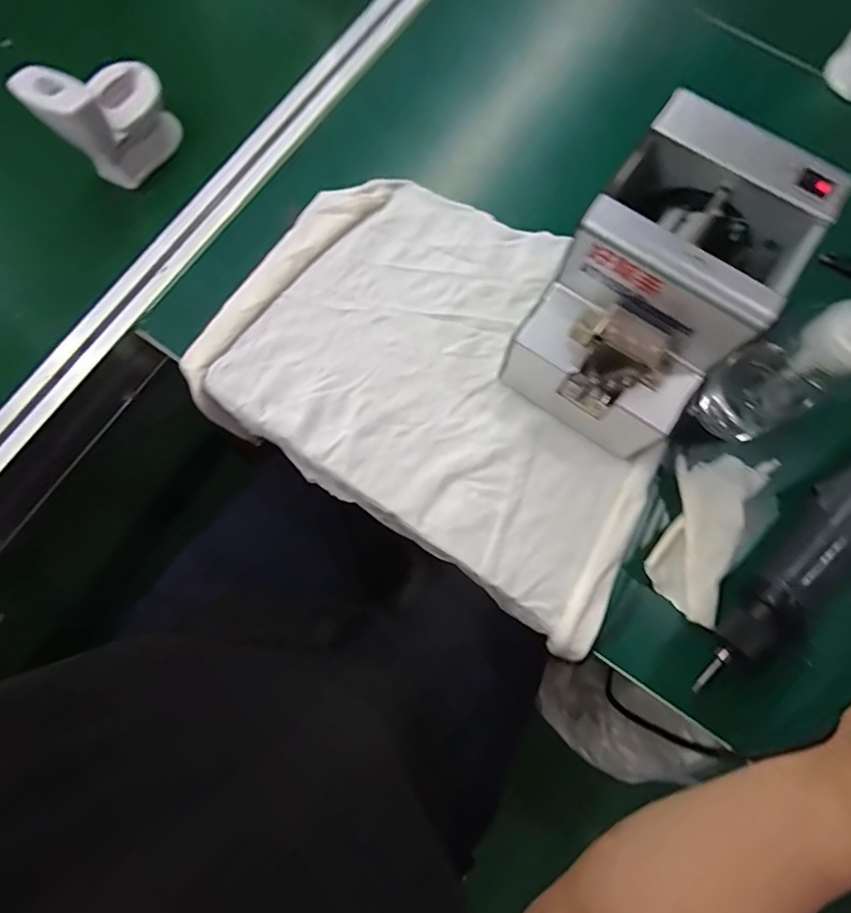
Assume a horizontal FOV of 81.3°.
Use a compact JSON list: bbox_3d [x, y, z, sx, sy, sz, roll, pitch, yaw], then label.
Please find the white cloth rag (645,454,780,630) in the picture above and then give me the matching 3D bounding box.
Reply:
[{"bbox_3d":[0.218,0.051,0.384,0.069,0.018,0.139,28,80,7],"label":"white cloth rag"}]

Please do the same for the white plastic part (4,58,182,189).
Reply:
[{"bbox_3d":[-0.276,-0.300,0.440,0.048,0.118,0.102,20,79,6],"label":"white plastic part"}]

